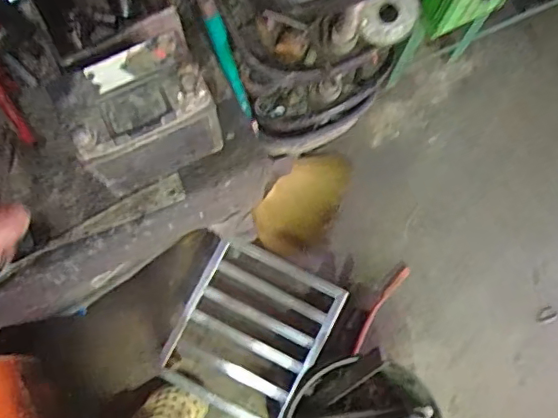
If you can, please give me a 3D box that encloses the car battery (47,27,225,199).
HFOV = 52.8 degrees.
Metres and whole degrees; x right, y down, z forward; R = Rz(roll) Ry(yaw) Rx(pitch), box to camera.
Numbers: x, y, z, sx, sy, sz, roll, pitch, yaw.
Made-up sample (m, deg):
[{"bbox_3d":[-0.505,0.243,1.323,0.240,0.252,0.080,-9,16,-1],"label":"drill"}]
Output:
[{"bbox_3d":[-0.197,-0.131,0.826,0.185,0.196,0.121,-25,80,-6],"label":"car battery"}]

